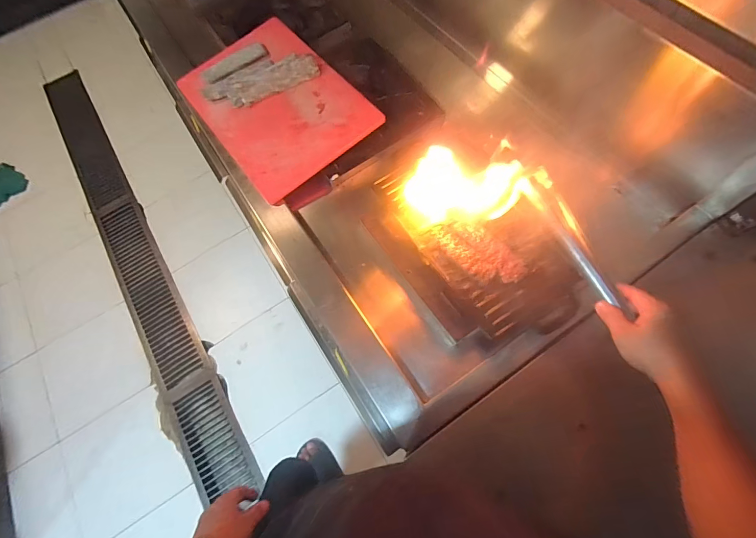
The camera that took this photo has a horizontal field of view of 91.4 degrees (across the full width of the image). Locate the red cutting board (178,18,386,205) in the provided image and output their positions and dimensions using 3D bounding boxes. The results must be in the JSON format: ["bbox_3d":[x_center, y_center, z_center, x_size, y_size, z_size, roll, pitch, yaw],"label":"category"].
[{"bbox_3d":[-0.235,-0.381,0.837,0.300,0.023,0.430,-39,74,-7],"label":"red cutting board"}]

